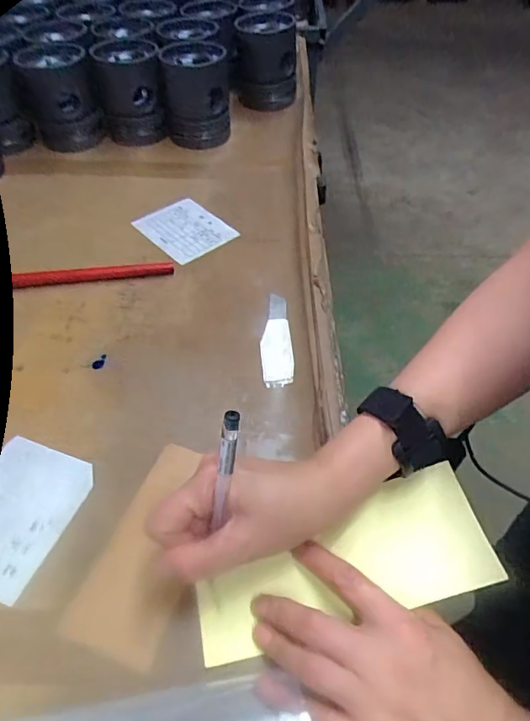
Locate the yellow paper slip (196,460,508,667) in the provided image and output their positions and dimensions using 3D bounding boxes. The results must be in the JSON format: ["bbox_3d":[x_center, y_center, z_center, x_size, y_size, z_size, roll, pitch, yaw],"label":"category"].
[{"bbox_3d":[0.049,0.132,0.318,0.189,0.011,0.074,-19,50,-1],"label":"yellow paper slip"}]

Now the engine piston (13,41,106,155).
[{"bbox_3d":[-0.292,-0.379,0.705,0.092,0.125,0.083,-2,49,0],"label":"engine piston"}]

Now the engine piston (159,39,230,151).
[{"bbox_3d":[-0.105,-0.408,0.737,0.092,0.108,0.088,-2,49,0],"label":"engine piston"}]

